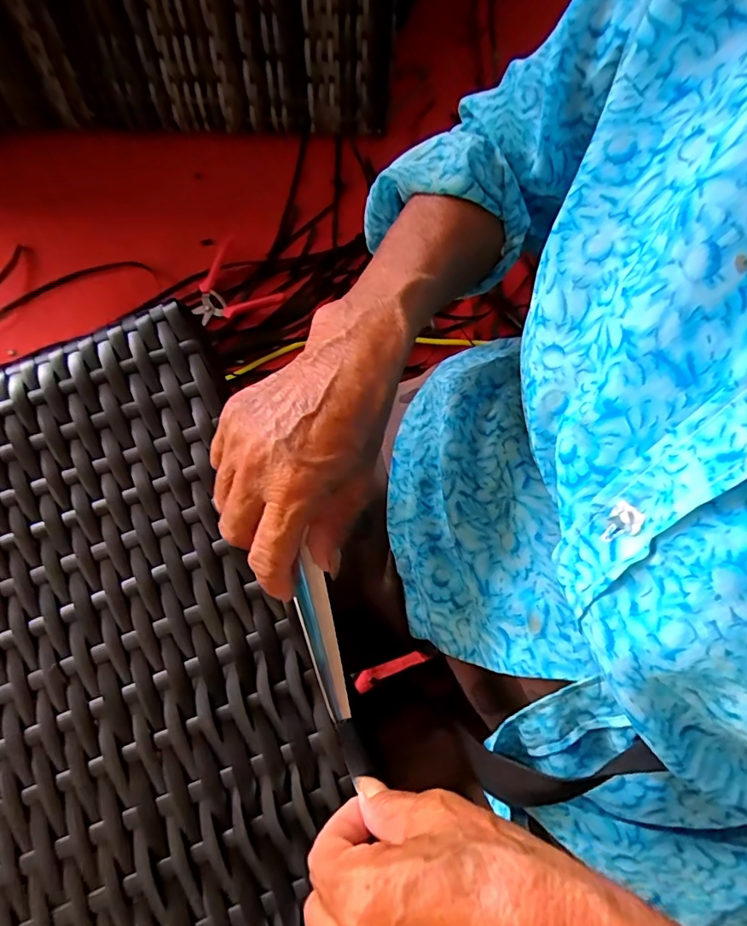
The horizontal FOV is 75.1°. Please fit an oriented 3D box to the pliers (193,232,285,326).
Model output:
[{"bbox_3d":[-0.230,-0.272,0.747,0.122,0.015,0.147,-38,80,-11],"label":"pliers"}]

